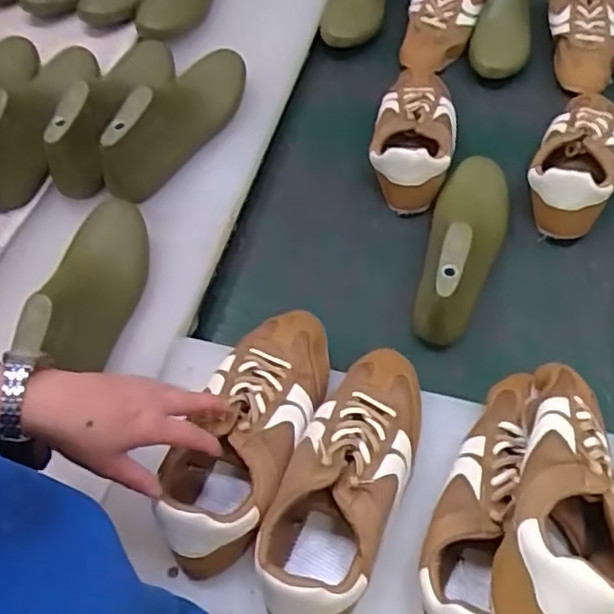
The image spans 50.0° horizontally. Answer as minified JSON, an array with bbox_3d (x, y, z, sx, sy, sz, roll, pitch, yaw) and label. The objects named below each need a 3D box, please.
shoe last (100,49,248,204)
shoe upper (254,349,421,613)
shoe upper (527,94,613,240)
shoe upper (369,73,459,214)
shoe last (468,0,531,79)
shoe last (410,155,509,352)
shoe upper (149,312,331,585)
[{"bbox_3d":[-0.158,-0.242,0.788,0.079,0.087,0.257,21,60,17],"label":"shoe last"},{"bbox_3d":[0.033,0.138,0.548,0.092,0.077,0.253,18,60,16],"label":"shoe upper"},{"bbox_3d":[0.340,-0.194,0.819,0.104,0.074,0.235,21,61,17],"label":"shoe upper"},{"bbox_3d":[0.141,-0.235,0.845,0.105,0.066,0.245,7,57,9],"label":"shoe upper"},{"bbox_3d":[0.298,-0.424,0.970,0.075,0.074,0.238,16,59,14],"label":"shoe last"},{"bbox_3d":[0.174,-0.082,0.740,0.087,0.094,0.247,10,58,11],"label":"shoe last"},{"bbox_3d":[-0.050,0.104,0.580,0.096,0.079,0.245,14,53,13],"label":"shoe upper"}]

